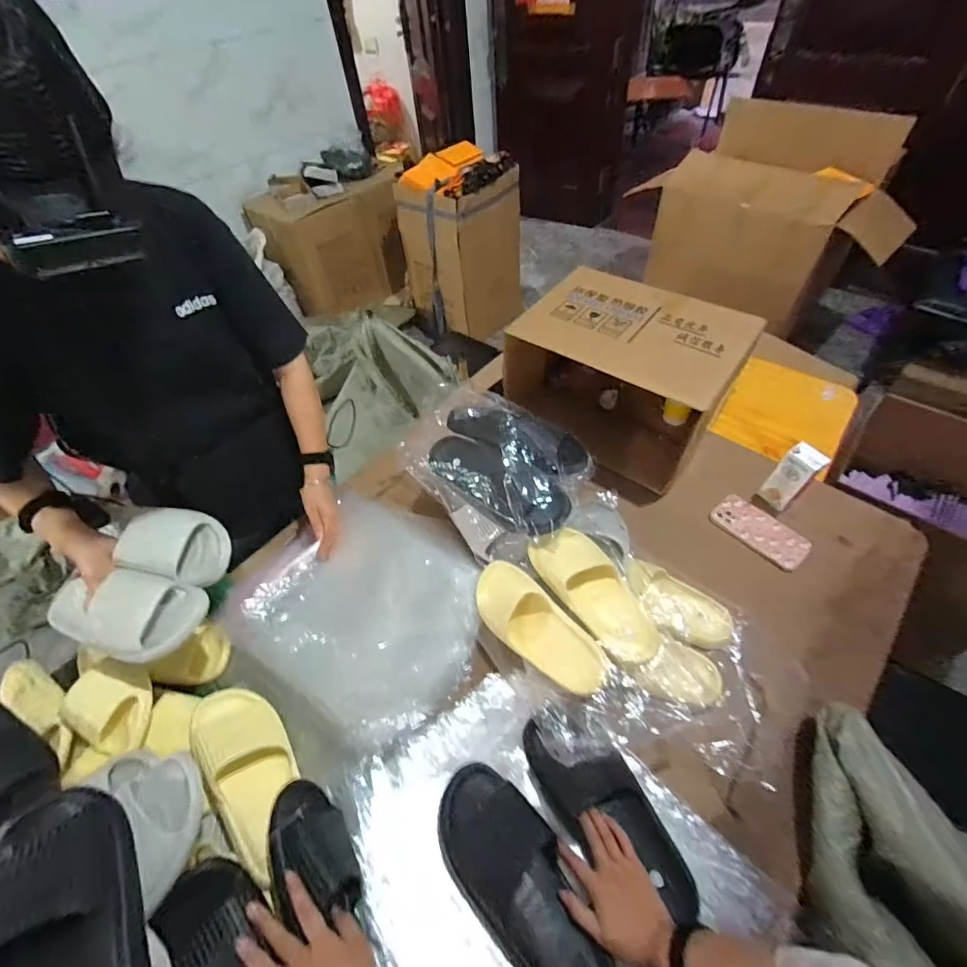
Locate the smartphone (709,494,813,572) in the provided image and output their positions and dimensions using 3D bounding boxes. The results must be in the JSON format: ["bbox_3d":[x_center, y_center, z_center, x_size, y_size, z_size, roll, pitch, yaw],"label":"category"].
[{"bbox_3d":[0.513,0.085,0.816,0.087,0.013,0.162,-40,60,-16],"label":"smartphone"}]

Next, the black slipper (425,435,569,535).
[{"bbox_3d":[0.017,-0.010,0.747,0.271,0.067,0.102,27,60,23],"label":"black slipper"}]

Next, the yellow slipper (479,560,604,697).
[{"bbox_3d":[0.075,0.221,0.685,0.098,0.086,0.248,-33,57,-18],"label":"yellow slipper"}]

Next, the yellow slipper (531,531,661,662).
[{"bbox_3d":[0.166,0.162,0.667,0.098,0.058,0.229,-26,55,-14],"label":"yellow slipper"}]

